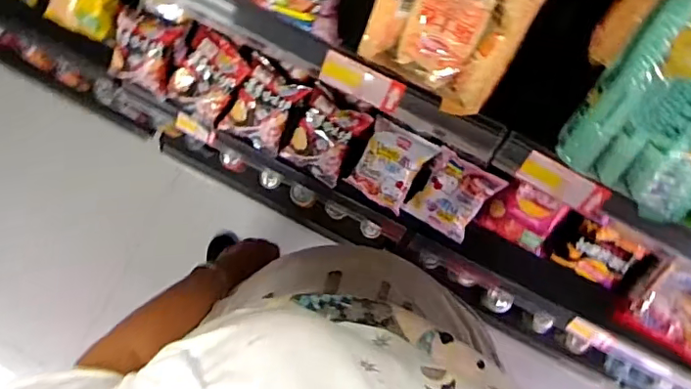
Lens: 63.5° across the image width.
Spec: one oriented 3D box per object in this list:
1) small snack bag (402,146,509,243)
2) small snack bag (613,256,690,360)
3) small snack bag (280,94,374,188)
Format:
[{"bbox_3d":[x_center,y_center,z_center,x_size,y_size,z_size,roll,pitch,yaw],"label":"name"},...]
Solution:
[{"bbox_3d":[0.211,0.006,1.099,0.135,0.032,0.167,29,122,-2],"label":"small snack bag"},{"bbox_3d":[0.651,0.227,1.068,0.200,0.026,0.161,28,119,4],"label":"small snack bag"},{"bbox_3d":[-0.044,-0.110,1.119,0.129,0.038,0.176,33,121,3],"label":"small snack bag"}]

